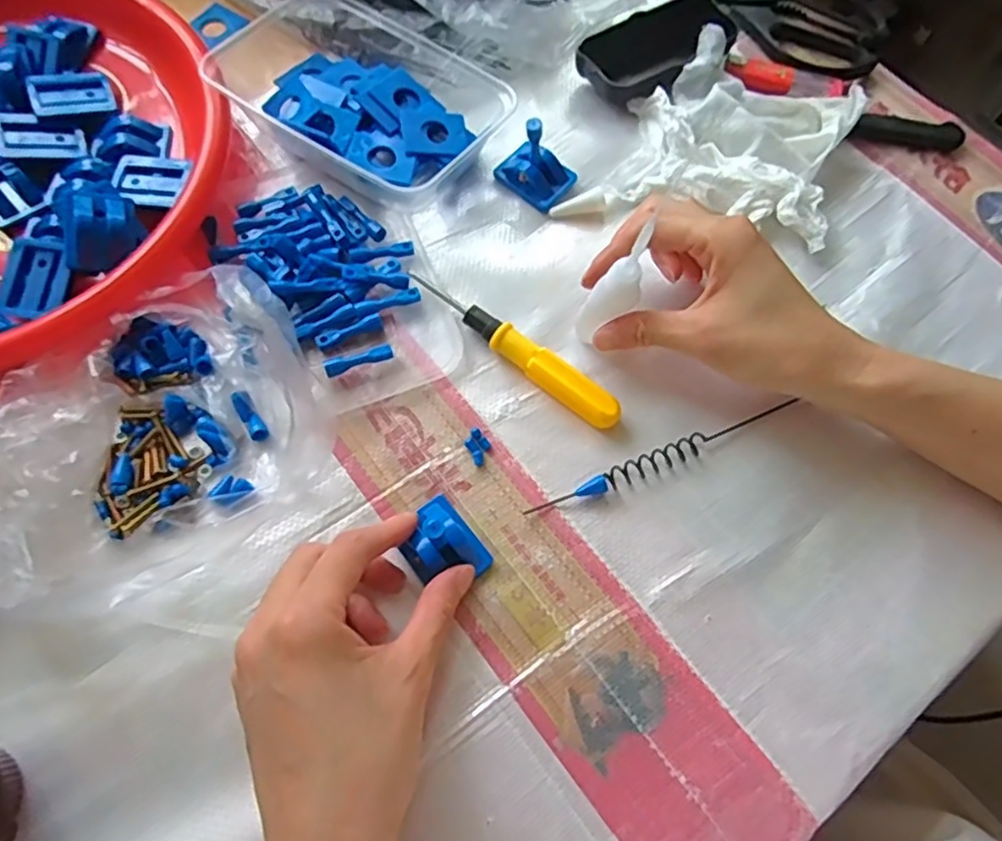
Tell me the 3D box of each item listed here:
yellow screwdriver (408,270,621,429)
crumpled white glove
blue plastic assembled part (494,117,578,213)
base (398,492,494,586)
[{"bbox_3d":[0.005,-0.040,0.371,0.139,0.015,0.018,35,69,11],"label":"yellow screwdriver"},{"bbox_3d":[0.140,-0.168,0.417,0.143,0.031,0.148,24,68,7],"label":"crumpled white glove"},{"bbox_3d":[0.022,-0.159,0.401,0.042,0.042,0.029,38,70,12],"label":"blue plastic assembled part"},{"bbox_3d":[-0.029,0.060,0.326,0.035,0.018,0.044,-35,73,-16],"label":"base"}]

